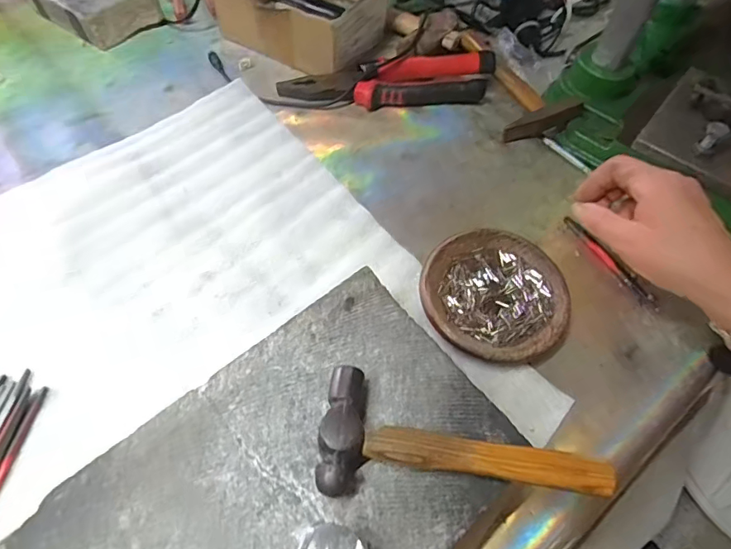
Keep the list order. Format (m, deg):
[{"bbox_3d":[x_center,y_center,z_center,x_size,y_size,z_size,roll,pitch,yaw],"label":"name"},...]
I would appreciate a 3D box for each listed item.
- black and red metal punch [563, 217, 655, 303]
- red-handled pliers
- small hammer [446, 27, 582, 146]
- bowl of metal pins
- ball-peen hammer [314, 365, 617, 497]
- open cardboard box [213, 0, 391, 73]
[{"bbox_3d":[0.202,-0.015,0.405,0.006,0.012,0.096,-27,63,-18],"label":"black and red metal punch"},{"bbox_3d":[0.028,-0.207,0.510,0.227,0.025,0.066,-10,59,-11],"label":"red-handled pliers"},{"bbox_3d":[0.151,-0.219,0.525,0.077,0.028,0.182,-19,61,-16],"label":"small hammer"},{"bbox_3d":[0.100,0.017,0.376,0.111,0.021,0.111,2,57,-3],"label":"bowl of metal pins"},{"bbox_3d":[0.052,0.083,0.256,0.150,0.017,0.061,3,57,-3],"label":"ball-peen hammer"},{"bbox_3d":[-0.070,-0.298,0.536,0.167,0.068,0.129,30,60,14],"label":"open cardboard box"}]

